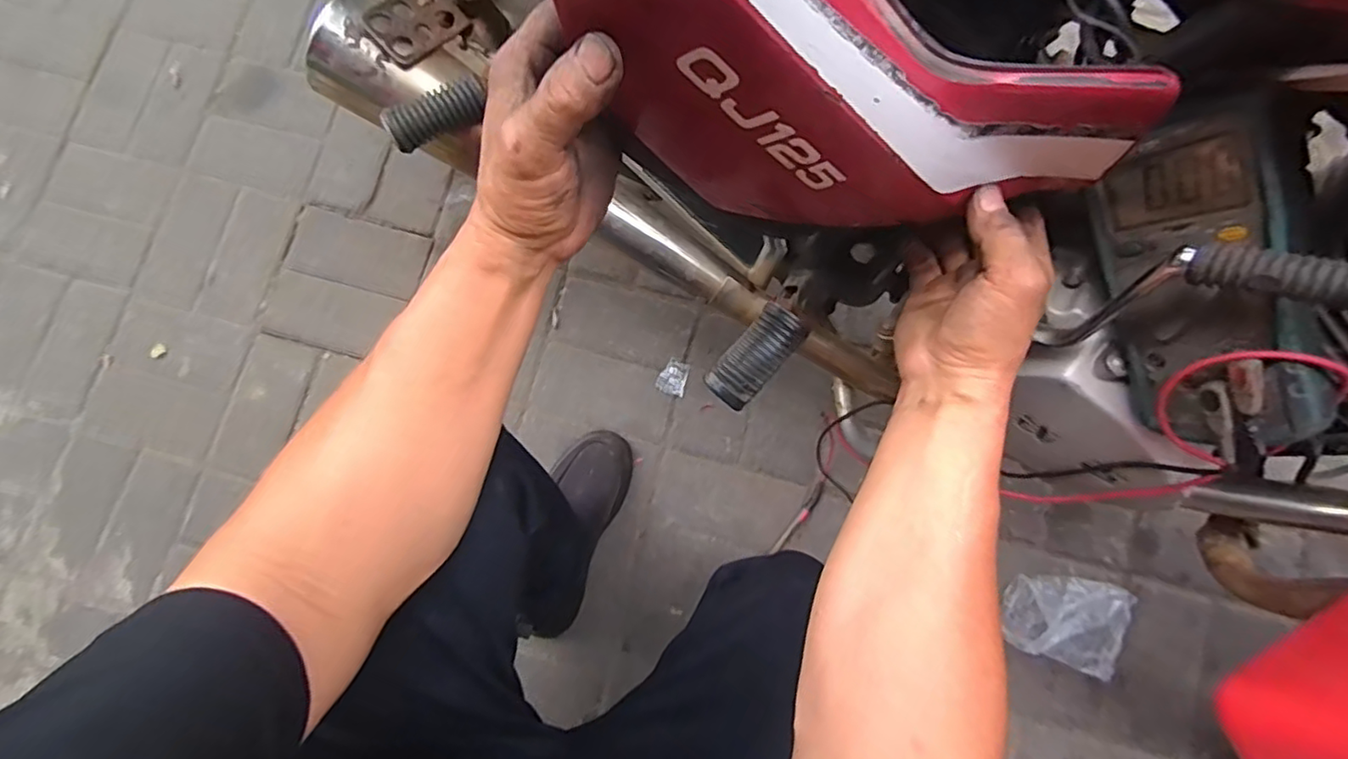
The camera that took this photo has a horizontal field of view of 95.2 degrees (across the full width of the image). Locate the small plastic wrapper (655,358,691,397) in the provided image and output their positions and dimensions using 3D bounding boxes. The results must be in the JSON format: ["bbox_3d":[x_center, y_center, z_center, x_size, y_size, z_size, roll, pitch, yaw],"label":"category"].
[{"bbox_3d":[0.000,-0.003,0.850,0.039,0.004,0.048,19,80,5],"label":"small plastic wrapper"}]

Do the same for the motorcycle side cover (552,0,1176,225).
[{"bbox_3d":[0.066,-0.128,0.251,0.334,0.152,0.049,16,76,-40],"label":"motorcycle side cover"}]

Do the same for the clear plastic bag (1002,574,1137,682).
[{"bbox_3d":[0.493,0.296,0.761,0.140,0.035,0.115,19,80,5],"label":"clear plastic bag"}]

